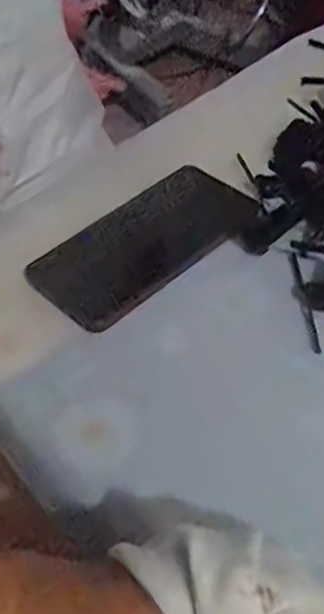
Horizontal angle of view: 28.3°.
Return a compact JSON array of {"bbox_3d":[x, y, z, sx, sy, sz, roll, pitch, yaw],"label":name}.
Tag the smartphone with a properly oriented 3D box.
[{"bbox_3d":[-0.011,-0.048,0.457,0.164,0.013,0.075,-35,58,-25],"label":"smartphone"}]

